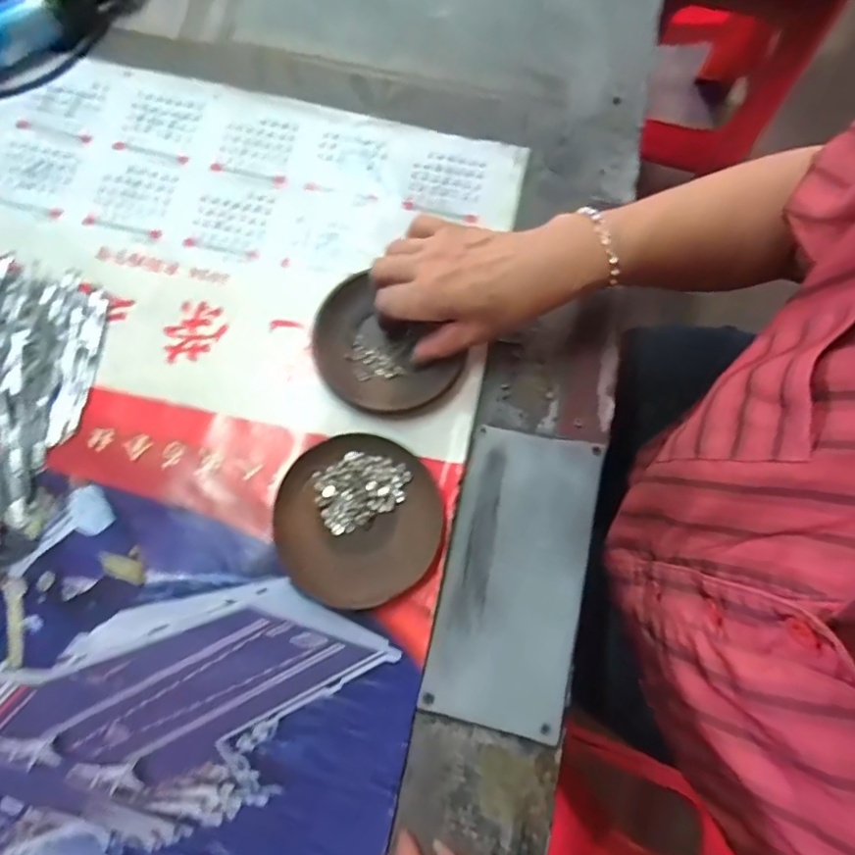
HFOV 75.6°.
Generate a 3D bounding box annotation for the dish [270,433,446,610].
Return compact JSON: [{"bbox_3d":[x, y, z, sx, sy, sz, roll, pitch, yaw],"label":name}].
[{"bbox_3d":[-0.050,0.064,0.388,0.115,0.010,0.114,1,78,-3],"label":"dish"}]

